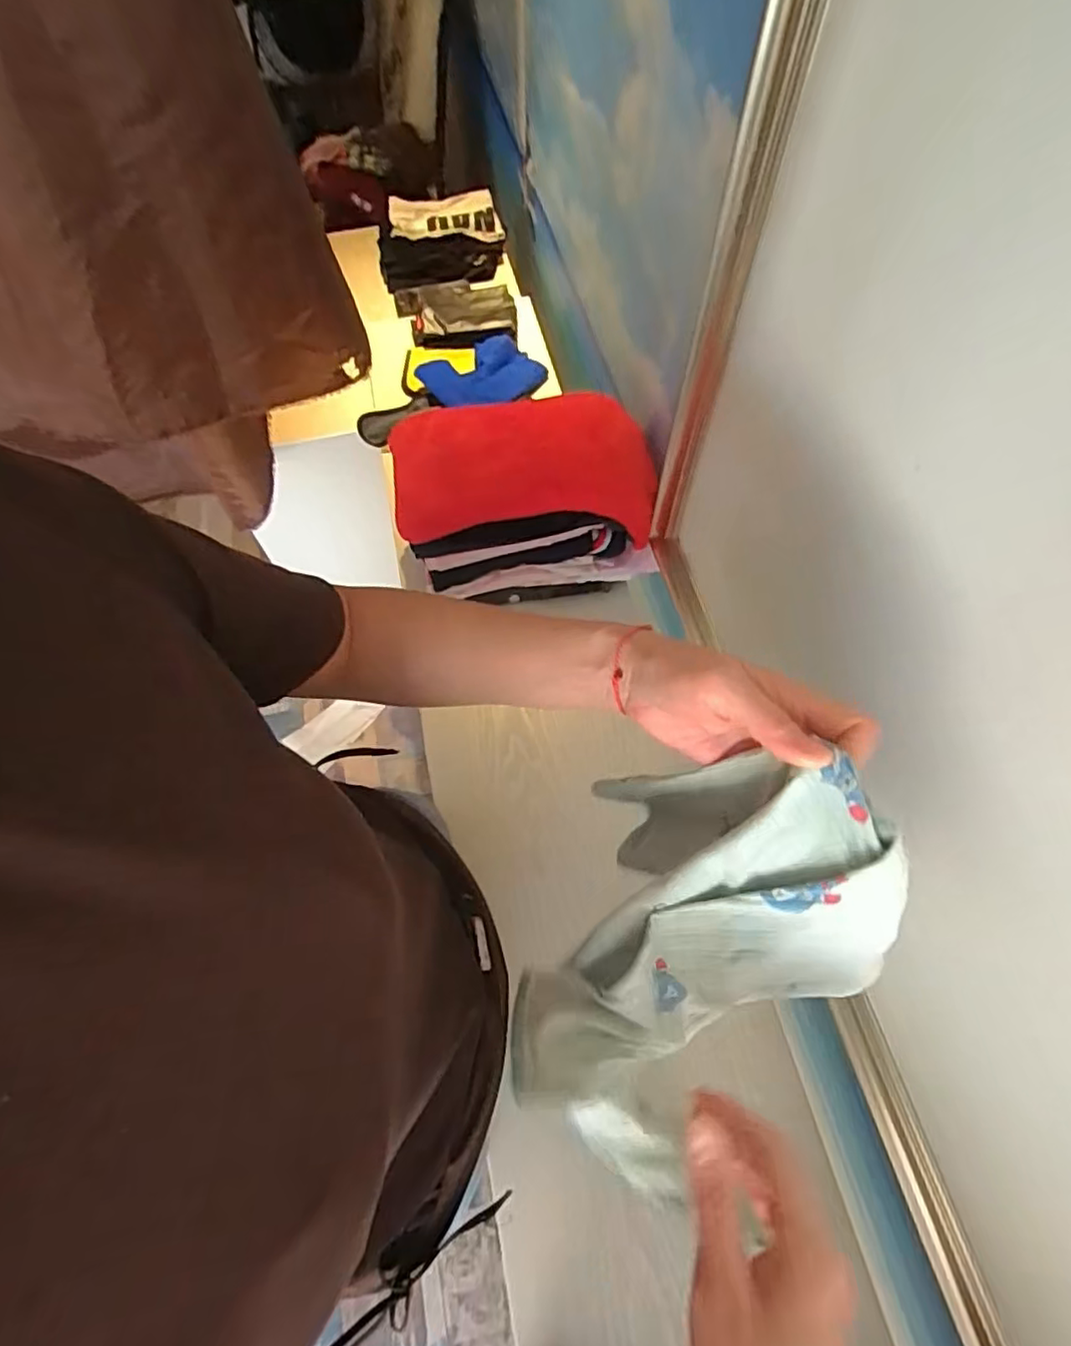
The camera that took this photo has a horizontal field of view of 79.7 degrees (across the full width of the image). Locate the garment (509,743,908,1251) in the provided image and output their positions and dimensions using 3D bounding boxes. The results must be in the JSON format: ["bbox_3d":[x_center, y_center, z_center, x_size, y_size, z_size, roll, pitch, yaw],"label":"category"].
[{"bbox_3d":[0.082,0.152,0.333,0.149,0.173,0.204,20,65,10],"label":"garment"}]

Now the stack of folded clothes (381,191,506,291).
[{"bbox_3d":[-0.165,-0.760,1.127,0.219,0.069,0.139,-4,63,-2],"label":"stack of folded clothes"}]

